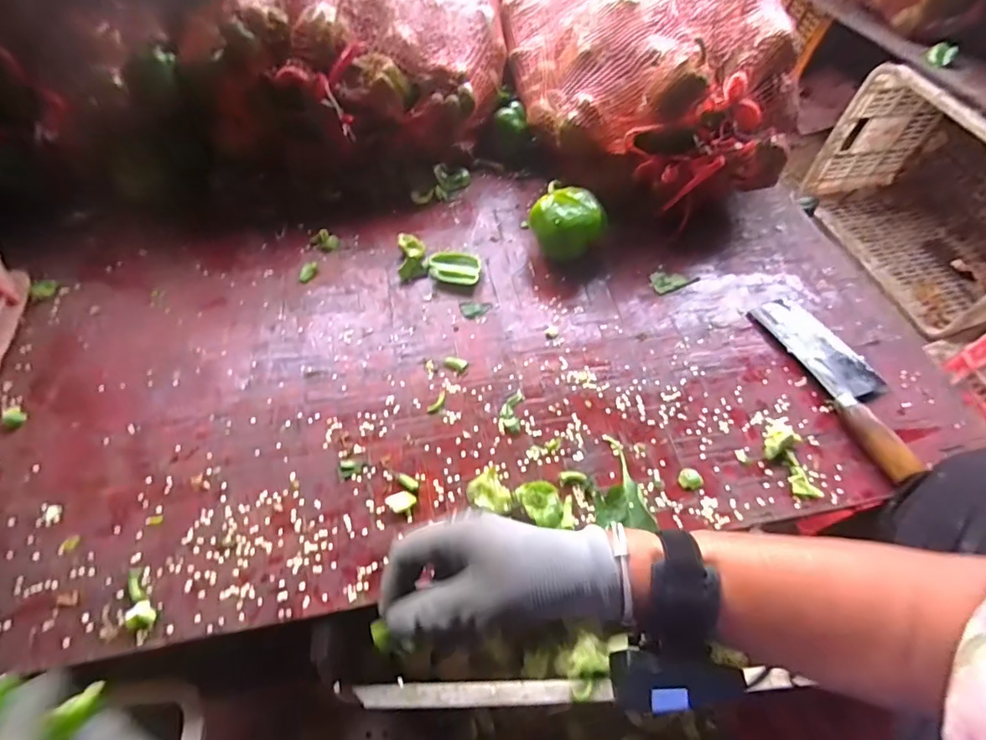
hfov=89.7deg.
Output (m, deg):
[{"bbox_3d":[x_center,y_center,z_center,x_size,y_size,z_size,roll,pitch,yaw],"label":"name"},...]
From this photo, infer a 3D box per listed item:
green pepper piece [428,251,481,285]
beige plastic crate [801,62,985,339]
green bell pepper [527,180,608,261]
[{"bbox_3d":[-0.050,-0.131,0.640,0.064,0.013,0.056,4,57,0],"label":"green pepper piece"},{"bbox_3d":[1.035,-0.395,1.096,0.295,0.353,0.548,-13,58,-11],"label":"beige plastic crate"},{"bbox_3d":[0.096,-0.188,0.652,0.089,0.084,0.092,1,57,-2],"label":"green bell pepper"}]

